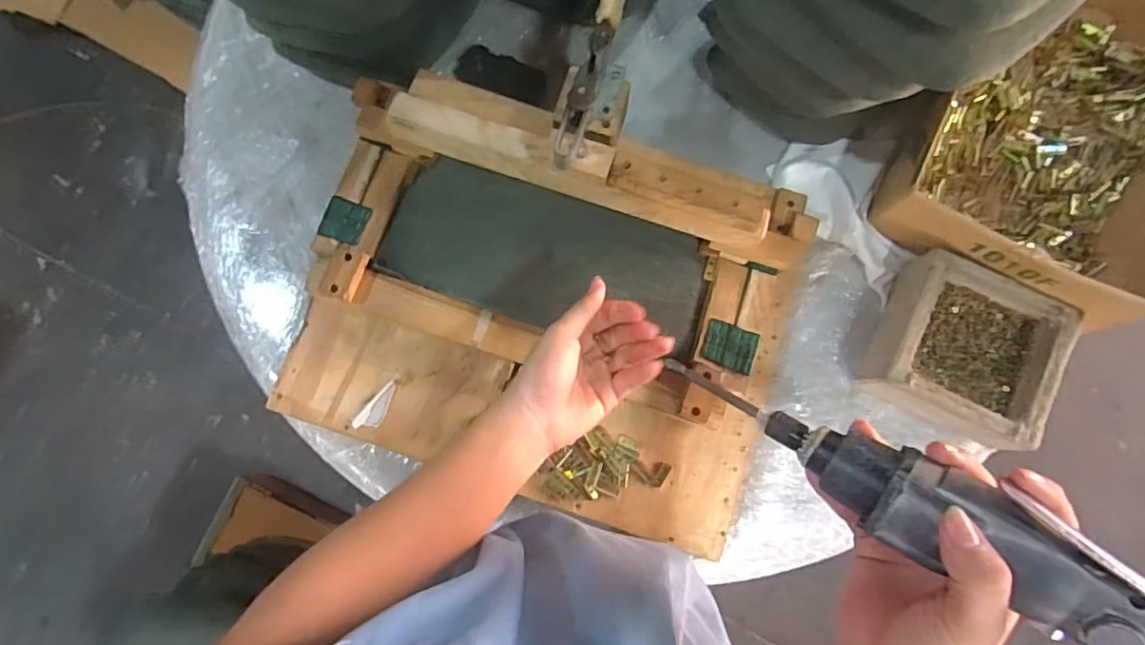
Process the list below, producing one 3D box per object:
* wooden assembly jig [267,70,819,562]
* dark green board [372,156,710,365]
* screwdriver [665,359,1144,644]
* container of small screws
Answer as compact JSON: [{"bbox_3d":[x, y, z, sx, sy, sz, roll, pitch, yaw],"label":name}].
[{"bbox_3d":[-0.024,-0.022,0.631,0.537,0.148,0.413,19,81,3],"label":"wooden assembly jig"},{"bbox_3d":[-0.029,-0.072,0.636,0.350,0.024,0.145,18,81,3],"label":"dark green board"},{"bbox_3d":[0.213,0.116,0.293,0.388,0.036,0.049,31,81,32],"label":"screwdriver"},{"bbox_3d":[0.440,0.033,0.649,0.172,0.071,0.176,26,82,4],"label":"container of small screws"}]

